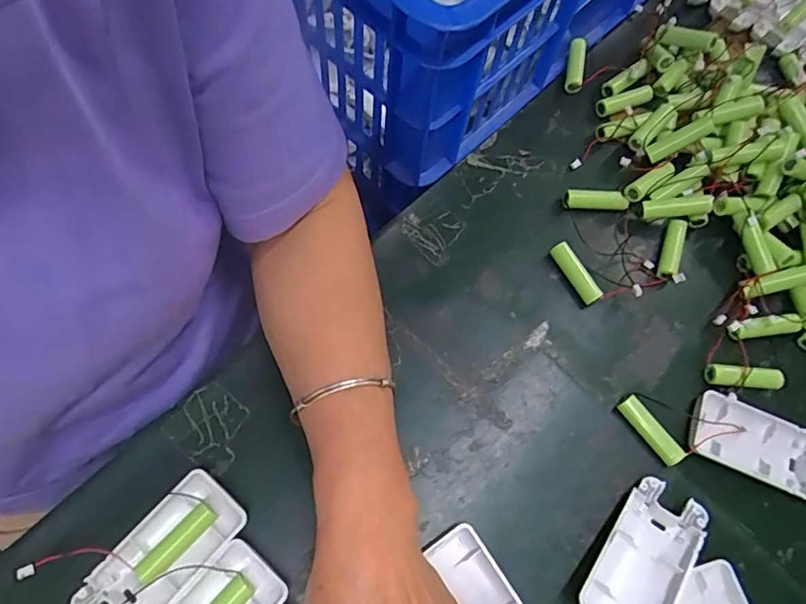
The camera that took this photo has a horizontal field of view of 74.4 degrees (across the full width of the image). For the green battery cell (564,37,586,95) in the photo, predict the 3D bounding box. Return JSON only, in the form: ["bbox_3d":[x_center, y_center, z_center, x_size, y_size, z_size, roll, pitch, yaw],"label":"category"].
[{"bbox_3d":[0.149,-0.204,0.459,0.014,0.017,0.050,10,70,-1],"label":"green battery cell"}]

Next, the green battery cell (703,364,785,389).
[{"bbox_3d":[0.238,0.051,0.367,0.053,0.011,0.013,5,70,-2],"label":"green battery cell"}]

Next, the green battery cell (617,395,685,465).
[{"bbox_3d":[0.164,0.085,0.353,0.012,0.011,0.050,-34,76,-15],"label":"green battery cell"}]

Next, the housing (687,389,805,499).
[{"bbox_3d":[0.237,0.094,0.352,0.094,0.013,0.044,23,71,4],"label":"housing"}]

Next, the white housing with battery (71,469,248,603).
[{"bbox_3d":[-0.136,0.144,0.300,0.045,0.012,0.093,41,73,10],"label":"white housing with battery"}]

